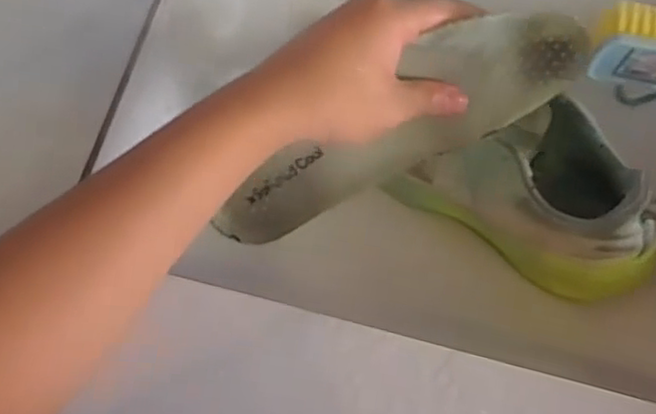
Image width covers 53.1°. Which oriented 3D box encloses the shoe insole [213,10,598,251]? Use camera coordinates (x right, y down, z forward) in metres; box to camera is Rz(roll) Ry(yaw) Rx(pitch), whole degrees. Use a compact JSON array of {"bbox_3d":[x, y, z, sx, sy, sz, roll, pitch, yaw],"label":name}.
[{"bbox_3d":[0.030,-0.050,0.421,0.261,0.083,0.019,-25,39,22],"label":"shoe insole"}]

